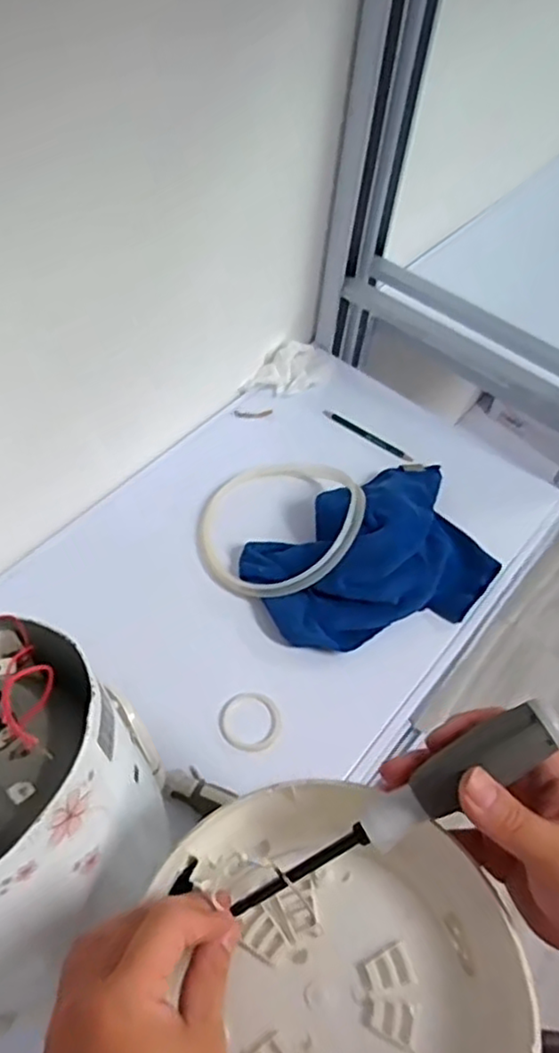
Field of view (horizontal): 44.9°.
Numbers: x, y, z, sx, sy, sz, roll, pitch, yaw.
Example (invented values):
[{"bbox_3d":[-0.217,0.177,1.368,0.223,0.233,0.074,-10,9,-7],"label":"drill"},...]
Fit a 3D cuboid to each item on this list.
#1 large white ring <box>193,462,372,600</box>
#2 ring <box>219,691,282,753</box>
[{"bbox_3d":[0.003,-0.005,0.743,0.186,0.033,0.174,-9,46,9],"label":"large white ring"},{"bbox_3d":[-0.027,0.182,0.632,0.056,0.004,0.057,2,55,-3],"label":"ring"}]

